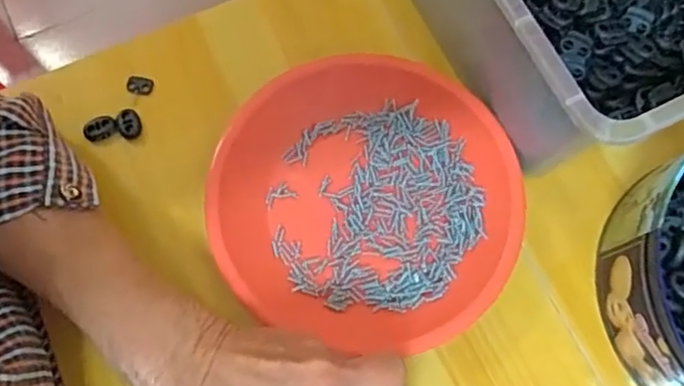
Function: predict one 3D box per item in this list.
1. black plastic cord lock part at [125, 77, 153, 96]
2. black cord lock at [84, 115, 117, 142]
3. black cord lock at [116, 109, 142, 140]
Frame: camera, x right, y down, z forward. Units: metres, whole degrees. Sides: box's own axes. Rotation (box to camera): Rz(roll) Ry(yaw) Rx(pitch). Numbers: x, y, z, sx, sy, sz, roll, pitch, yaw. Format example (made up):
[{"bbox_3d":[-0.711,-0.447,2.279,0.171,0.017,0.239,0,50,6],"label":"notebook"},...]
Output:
[{"bbox_3d":[-0.144,-0.076,0.424,0.018,0.004,0.012,4,74,2],"label":"black plastic cord lock part"},{"bbox_3d":[-0.167,-0.044,0.411,0.022,0.005,0.014,-16,75,-4],"label":"black cord lock"},{"bbox_3d":[-0.147,-0.048,0.412,0.015,0.006,0.020,-13,74,-3],"label":"black cord lock"}]

